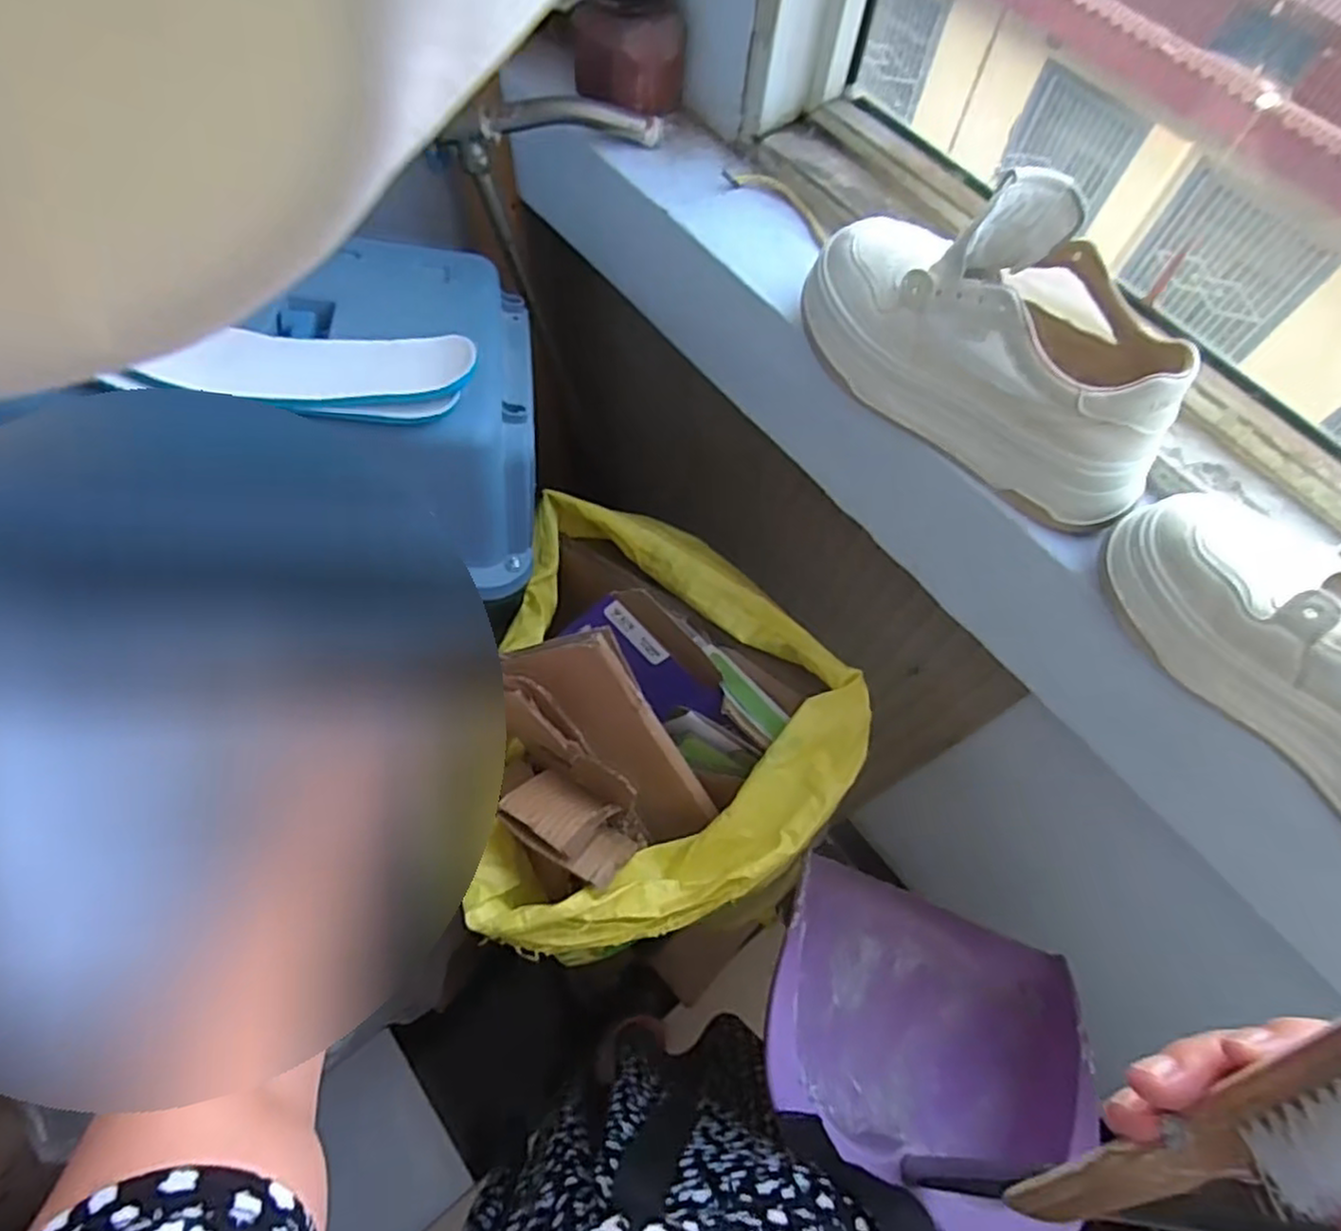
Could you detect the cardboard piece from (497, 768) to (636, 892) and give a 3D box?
[{"bbox_3d":[-0.081,0.169,0.585,0.105,0.063,0.060,28,67,10],"label":"cardboard piece"}]

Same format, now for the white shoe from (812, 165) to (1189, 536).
[{"bbox_3d":[0.199,-0.175,0.436,0.244,0.129,0.097,41,70,15],"label":"white shoe"}]

